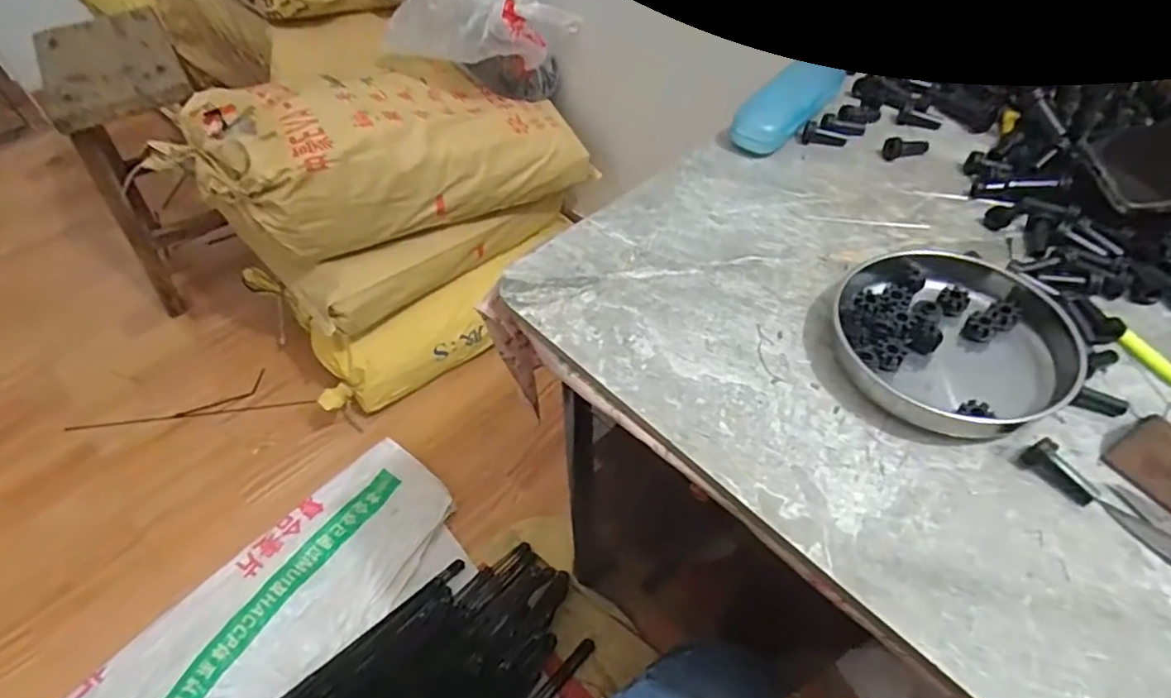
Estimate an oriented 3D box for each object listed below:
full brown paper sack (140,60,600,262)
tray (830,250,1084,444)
[{"bbox_3d":[-0.336,-0.349,1.112,0.676,0.233,0.264,-15,48,-30],"label":"full brown paper sack"},{"bbox_3d":[0.232,-0.008,0.396,0.133,0.022,0.134,-1,52,1],"label":"tray"}]

